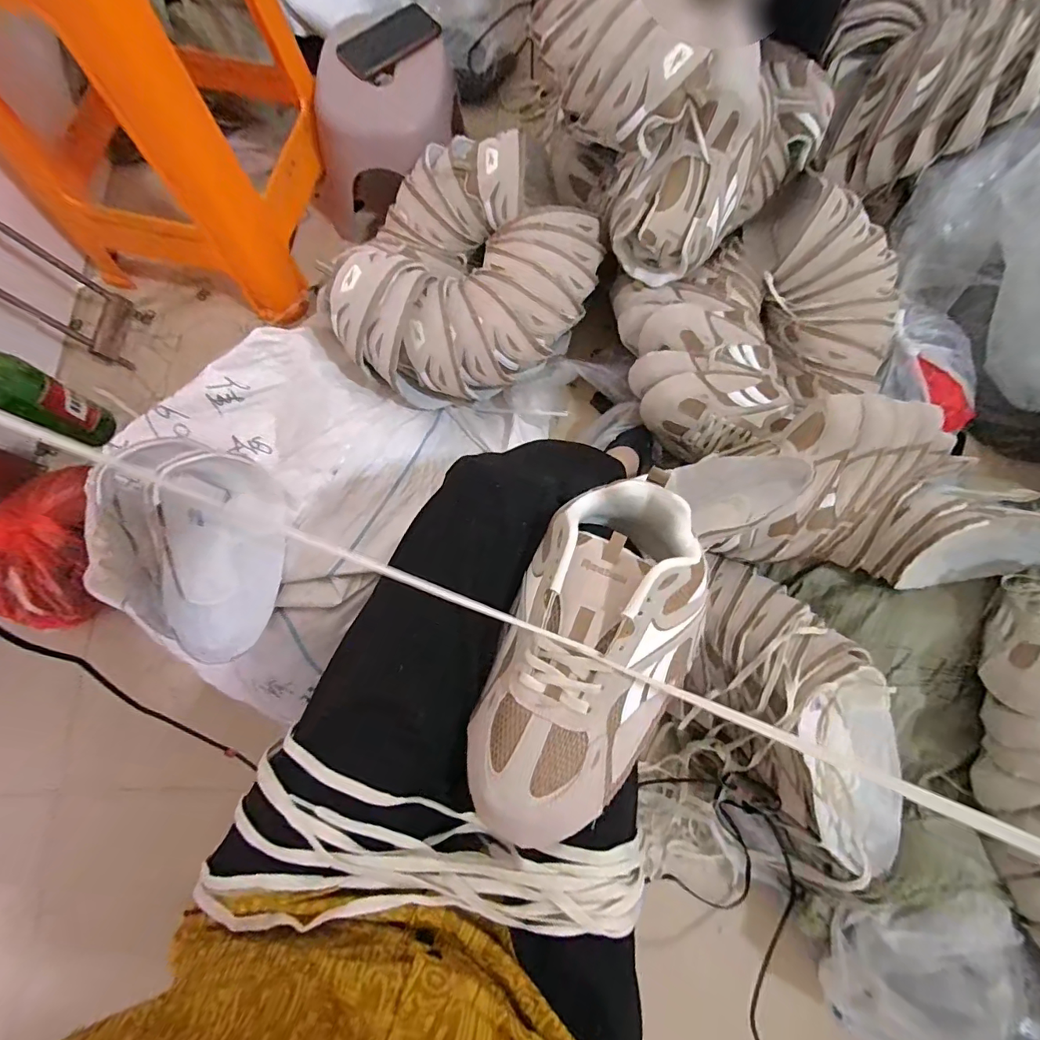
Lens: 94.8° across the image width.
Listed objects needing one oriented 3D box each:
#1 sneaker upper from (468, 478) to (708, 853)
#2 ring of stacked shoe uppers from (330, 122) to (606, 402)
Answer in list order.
[{"bbox_3d":[0.056,0.093,0.336,0.133,0.063,0.252,20,76,4],"label":"sneaker upper"},{"bbox_3d":[-0.062,-0.344,0.679,0.311,0.128,0.351,12,75,2],"label":"ring of stacked shoe uppers"}]

